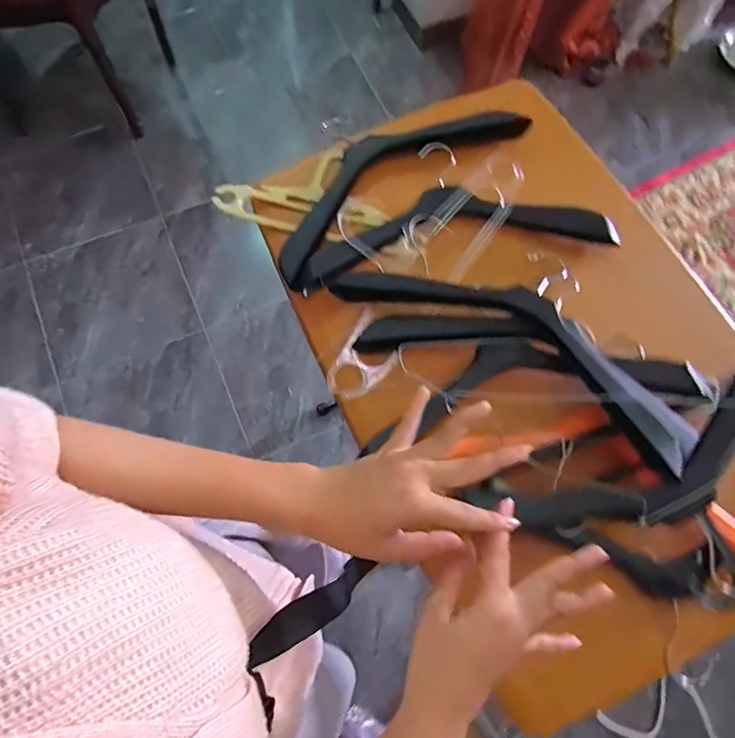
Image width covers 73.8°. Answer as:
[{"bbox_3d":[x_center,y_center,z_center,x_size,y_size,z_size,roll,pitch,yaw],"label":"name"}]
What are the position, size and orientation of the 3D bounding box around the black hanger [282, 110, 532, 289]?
[{"bbox_3d":[0.030,-0.269,0.658,0.412,0.027,0.127,-39,77,-14],"label":"black hanger"}]

